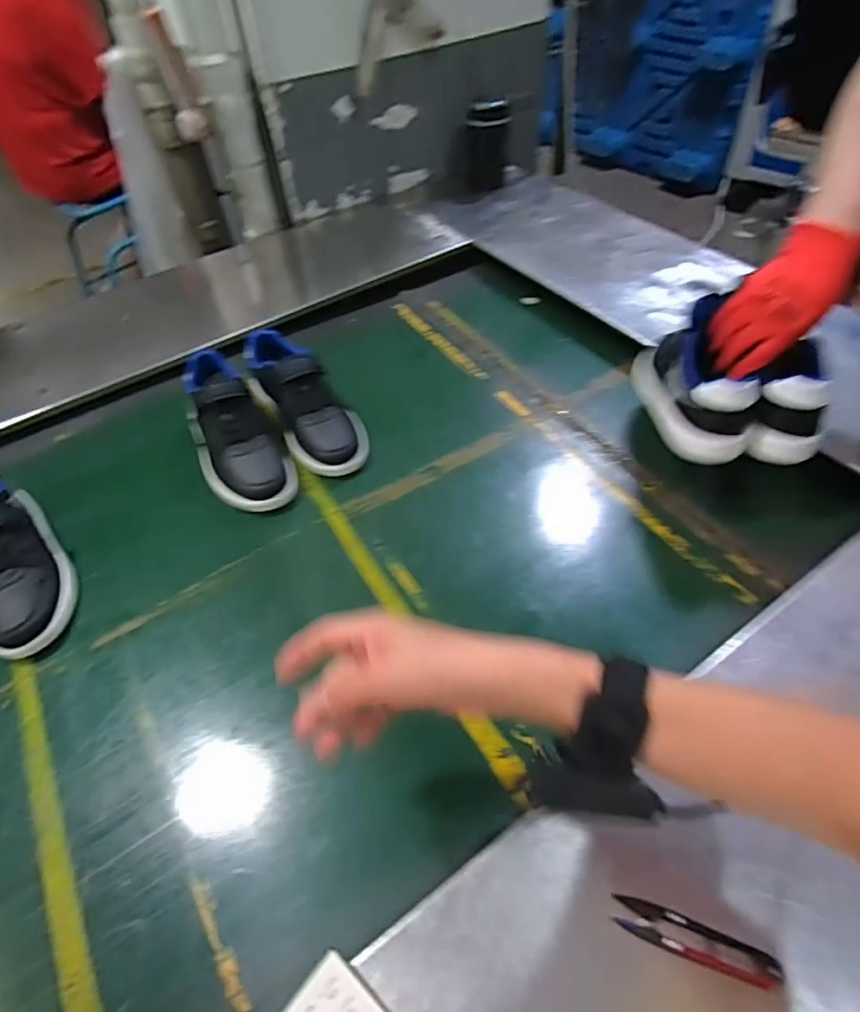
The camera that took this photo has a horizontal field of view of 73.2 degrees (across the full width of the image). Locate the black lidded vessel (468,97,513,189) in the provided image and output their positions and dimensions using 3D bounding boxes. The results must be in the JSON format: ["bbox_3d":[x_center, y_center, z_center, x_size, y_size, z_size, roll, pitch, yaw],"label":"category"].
[{"bbox_3d":[0.112,-0.702,1.126,0.082,0.151,0.073,0,51,2],"label":"black lidded vessel"}]

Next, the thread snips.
[{"bbox_3d":[0.178,0.292,0.389,0.102,0.017,0.024,17,53,15],"label":"thread snips"}]

